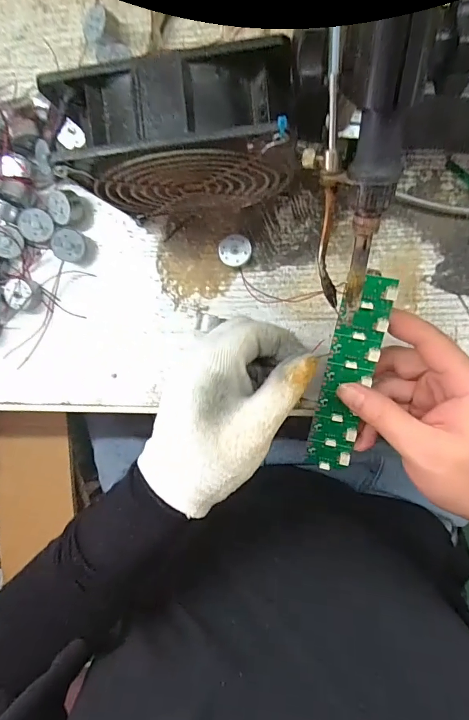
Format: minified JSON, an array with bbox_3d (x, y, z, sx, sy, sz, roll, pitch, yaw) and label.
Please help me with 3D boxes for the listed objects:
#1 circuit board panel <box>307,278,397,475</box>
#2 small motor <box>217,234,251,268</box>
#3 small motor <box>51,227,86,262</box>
[{"bbox_3d":[0.074,0.013,0.265,0.031,0.005,0.135,12,111,5],"label":"circuit board panel"},{"bbox_3d":[0.001,-0.080,0.299,0.023,0.015,0.022,6,97,6],"label":"small motor"},{"bbox_3d":[-0.127,-0.088,0.307,0.023,0.014,0.024,-7,108,-22],"label":"small motor"}]

